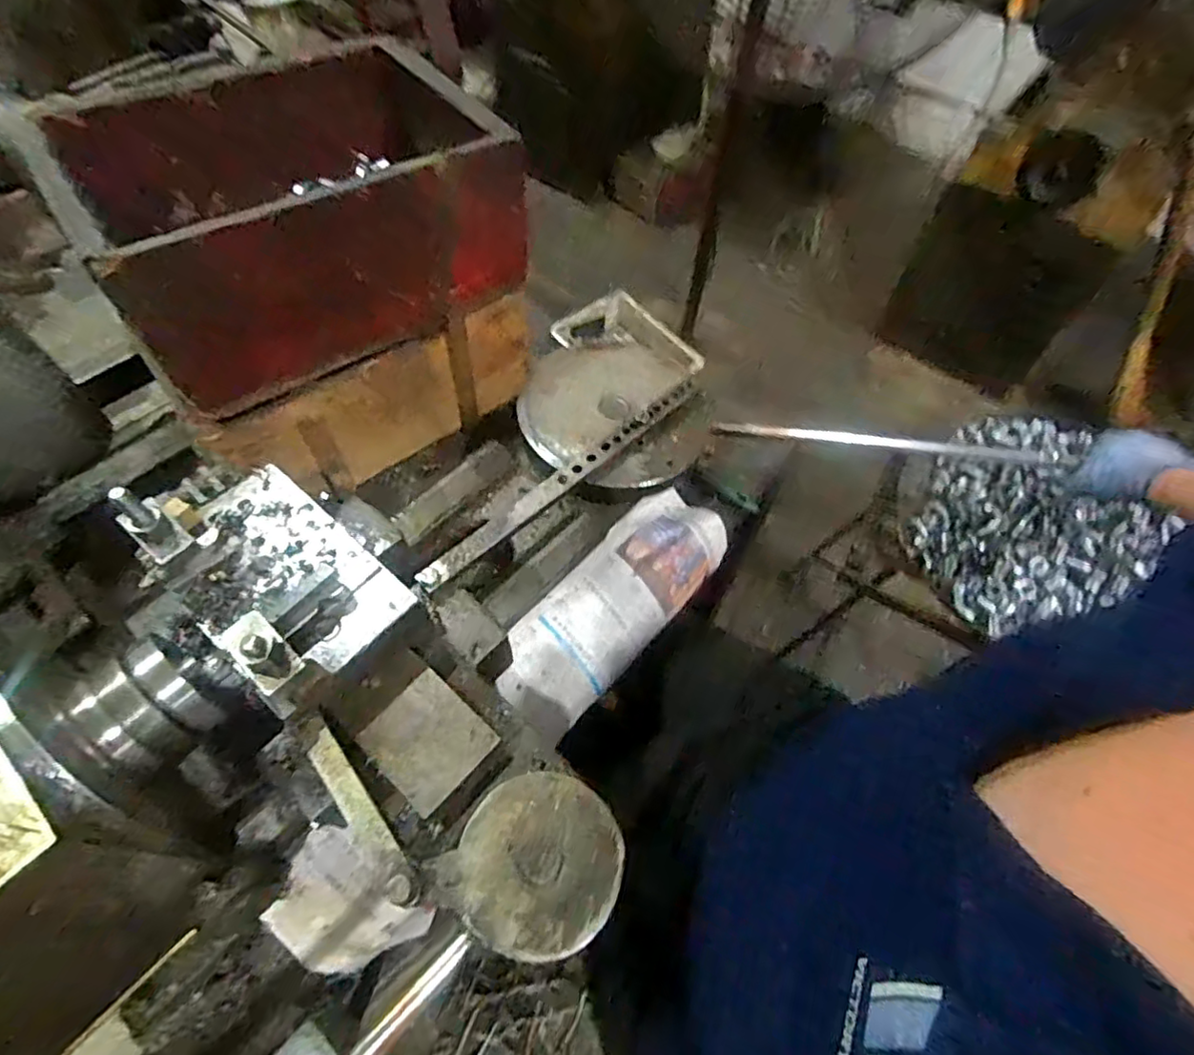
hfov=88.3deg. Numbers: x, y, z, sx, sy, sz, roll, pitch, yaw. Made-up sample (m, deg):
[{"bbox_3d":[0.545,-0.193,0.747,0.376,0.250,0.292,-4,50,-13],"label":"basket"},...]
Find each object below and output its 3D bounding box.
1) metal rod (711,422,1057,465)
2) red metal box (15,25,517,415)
[{"bbox_3d":[0.293,-0.088,0.629,0.348,0.015,0.015,5,58,-2],"label":"metal rod"},{"bbox_3d":[-0.271,-0.302,0.584,0.353,0.158,0.253,-32,64,-20],"label":"red metal box"}]

